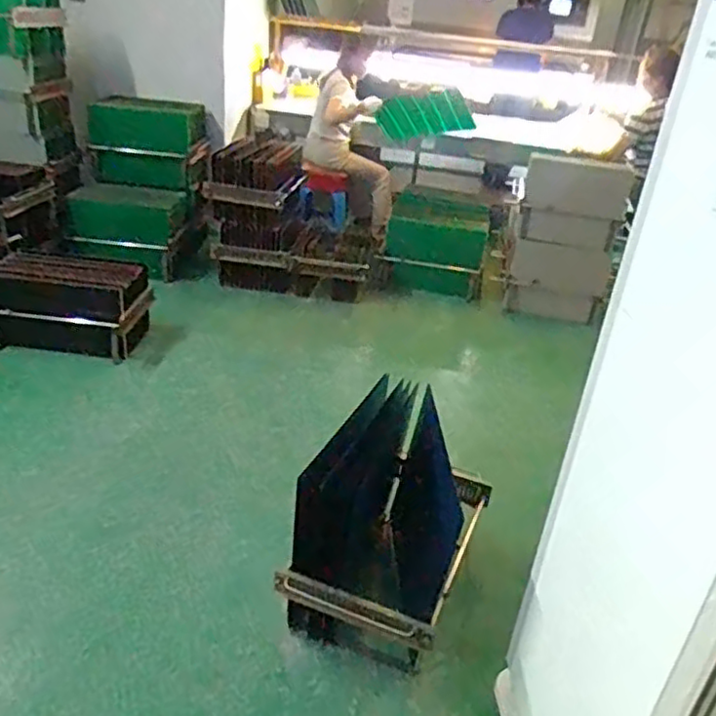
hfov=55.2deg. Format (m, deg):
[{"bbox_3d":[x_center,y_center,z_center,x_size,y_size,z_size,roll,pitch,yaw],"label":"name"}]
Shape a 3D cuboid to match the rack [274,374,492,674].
[{"bbox_3d":[0.078,0.424,1.847,0.443,0.499,0.577,16,30,18],"label":"rack"}]

